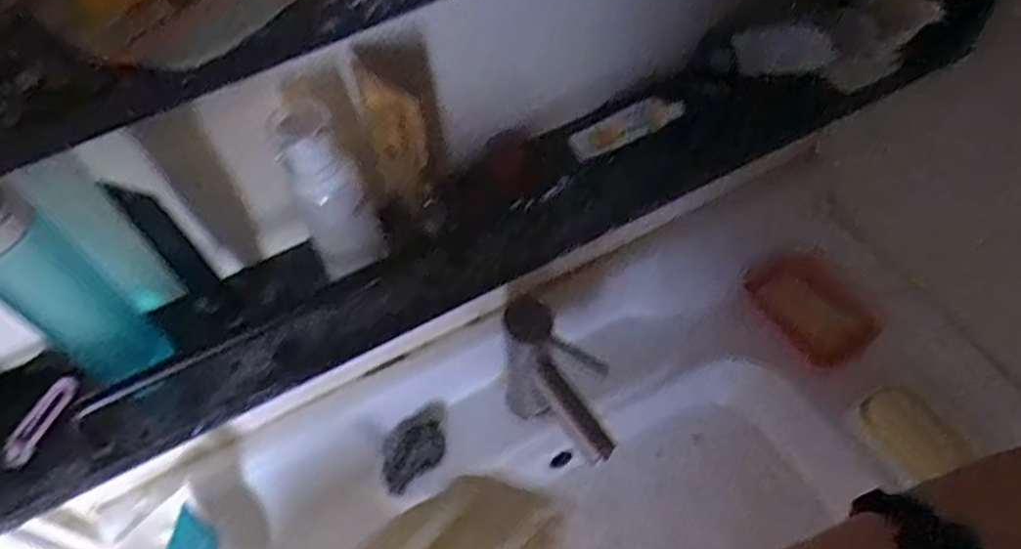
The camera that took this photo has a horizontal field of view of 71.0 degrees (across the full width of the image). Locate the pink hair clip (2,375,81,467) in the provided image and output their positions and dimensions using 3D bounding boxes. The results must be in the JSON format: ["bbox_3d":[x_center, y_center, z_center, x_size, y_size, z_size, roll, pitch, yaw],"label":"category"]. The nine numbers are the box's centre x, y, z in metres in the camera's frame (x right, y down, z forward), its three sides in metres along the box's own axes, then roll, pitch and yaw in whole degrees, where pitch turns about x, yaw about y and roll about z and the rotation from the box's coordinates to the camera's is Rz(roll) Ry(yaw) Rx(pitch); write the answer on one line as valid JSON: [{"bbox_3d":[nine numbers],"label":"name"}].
[{"bbox_3d":[-0.289,0.089,0.440,0.017,0.011,0.058,21,60,17],"label":"pink hair clip"}]

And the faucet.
[{"bbox_3d":[0.052,0.110,0.655,0.046,0.167,0.130,-39,62,-21],"label":"faucet"}]

